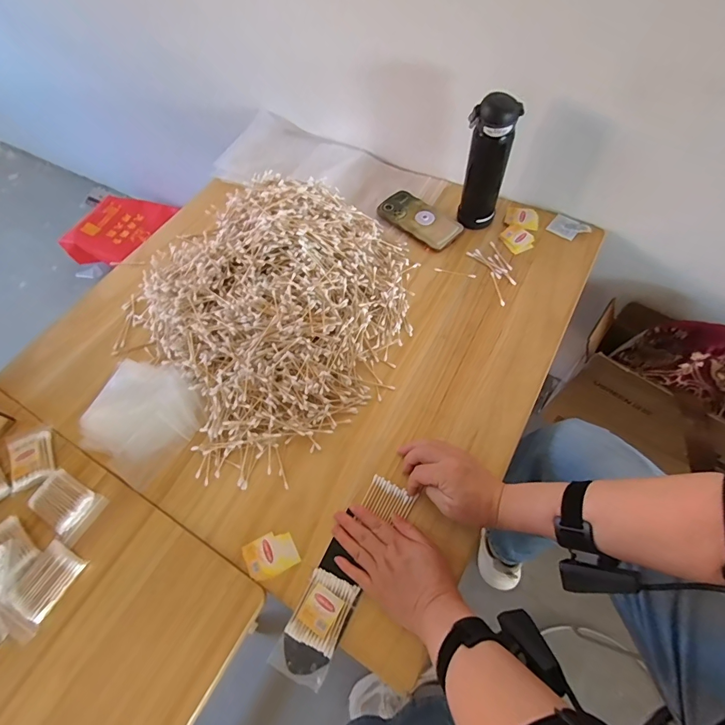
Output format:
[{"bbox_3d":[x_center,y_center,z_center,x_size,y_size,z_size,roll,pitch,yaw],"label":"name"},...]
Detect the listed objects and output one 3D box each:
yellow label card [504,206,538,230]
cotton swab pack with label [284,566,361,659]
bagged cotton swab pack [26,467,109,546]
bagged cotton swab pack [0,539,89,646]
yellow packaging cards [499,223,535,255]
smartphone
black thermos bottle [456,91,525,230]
[{"bbox_3d":[0.299,-0.272,0.731,0.059,0.005,0.049,15,70,11],"label":"yellow label card"},{"bbox_3d":[-0.047,0.290,0.458,0.058,0.007,0.075,22,66,14],"label":"cotton swab pack with label"},{"bbox_3d":[-0.399,0.192,0.525,0.091,0.018,0.063,24,66,15],"label":"bagged cotton swab pack"},{"bbox_3d":[-0.397,0.278,0.480,0.059,0.019,0.096,23,66,15],"label":"bagged cotton swab pack"},{"bbox_3d":[0.281,-0.225,0.709,0.051,0.004,0.060,-28,67,-5],"label":"yellow packaging cards"},{"bbox_3d":[0.107,-0.275,0.742,0.166,0.020,0.080,39,71,21],"label":"smartphone"},{"bbox_3d":[0.203,-0.322,0.653,0.073,0.209,0.055,12,64,10],"label":"black thermos bottle"}]

